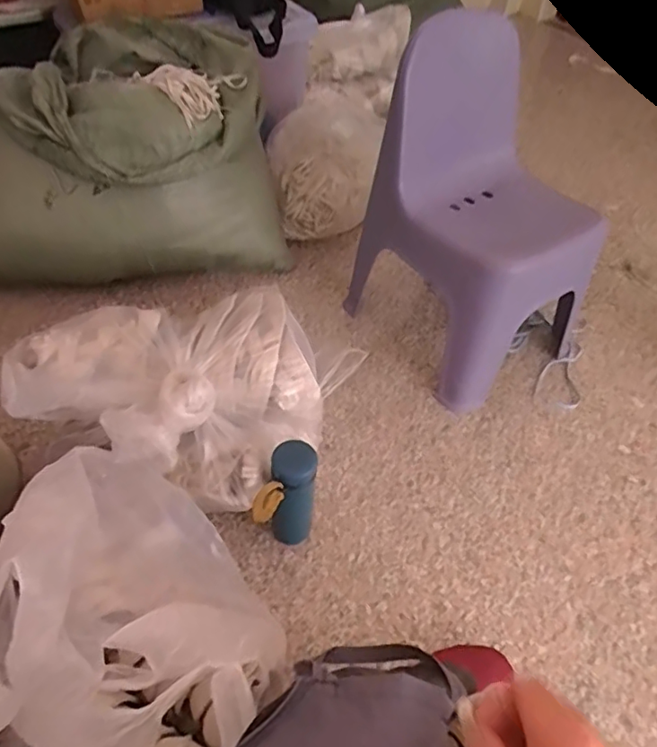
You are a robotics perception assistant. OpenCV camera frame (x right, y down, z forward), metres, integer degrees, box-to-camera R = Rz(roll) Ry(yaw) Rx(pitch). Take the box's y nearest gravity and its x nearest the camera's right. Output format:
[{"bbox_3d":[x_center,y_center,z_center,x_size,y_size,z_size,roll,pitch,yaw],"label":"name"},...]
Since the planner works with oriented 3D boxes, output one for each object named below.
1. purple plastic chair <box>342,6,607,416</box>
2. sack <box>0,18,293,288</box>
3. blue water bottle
[{"bbox_3d":[0.287,-0.267,1.056,0.320,0.564,0.360,-29,56,-26],"label":"purple plastic chair"},{"bbox_3d":[-0.473,-0.444,1.225,0.716,0.395,0.333,-6,49,-9],"label":"sack"},{"bbox_3d":[-0.053,0.191,0.871,0.064,0.217,0.070,1,50,-2],"label":"blue water bottle"}]

